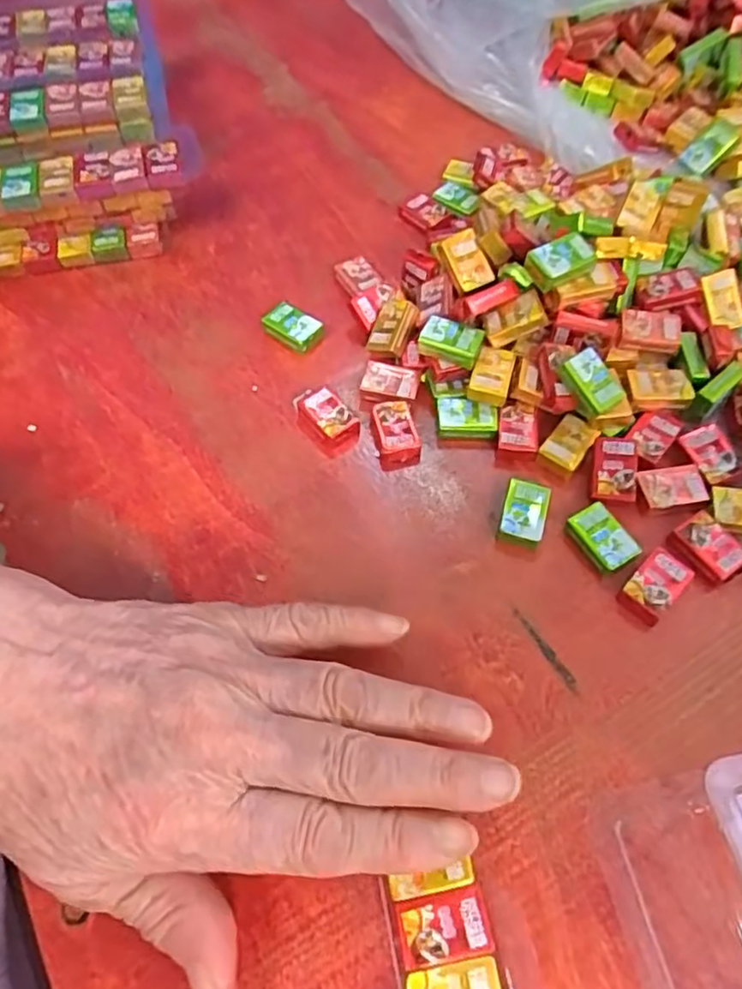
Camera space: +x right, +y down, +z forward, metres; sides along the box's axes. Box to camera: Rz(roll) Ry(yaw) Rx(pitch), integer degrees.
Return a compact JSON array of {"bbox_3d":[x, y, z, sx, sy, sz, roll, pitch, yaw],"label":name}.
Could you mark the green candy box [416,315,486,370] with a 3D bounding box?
[{"bbox_3d":[0.034,-0.067,0.280,0.026,0.009,0.016,23,64,15],"label":"green candy box"}]

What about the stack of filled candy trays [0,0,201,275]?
[{"bbox_3d":[-0.179,-0.197,0.357,0.147,0.050,0.180,-15,61,-6],"label":"stack of filled candy trays"}]

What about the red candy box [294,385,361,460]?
[{"bbox_3d":[-0.019,-0.032,0.281,0.019,0.008,0.032,-35,65,-16],"label":"red candy box"}]

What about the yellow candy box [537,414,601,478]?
[{"bbox_3d":[0.082,-0.022,0.270,0.016,0.005,0.025,36,68,20],"label":"yellow candy box"}]

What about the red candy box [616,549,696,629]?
[{"bbox_3d":[0.105,0.034,0.241,0.016,0.008,0.027,40,69,22],"label":"red candy box"}]

